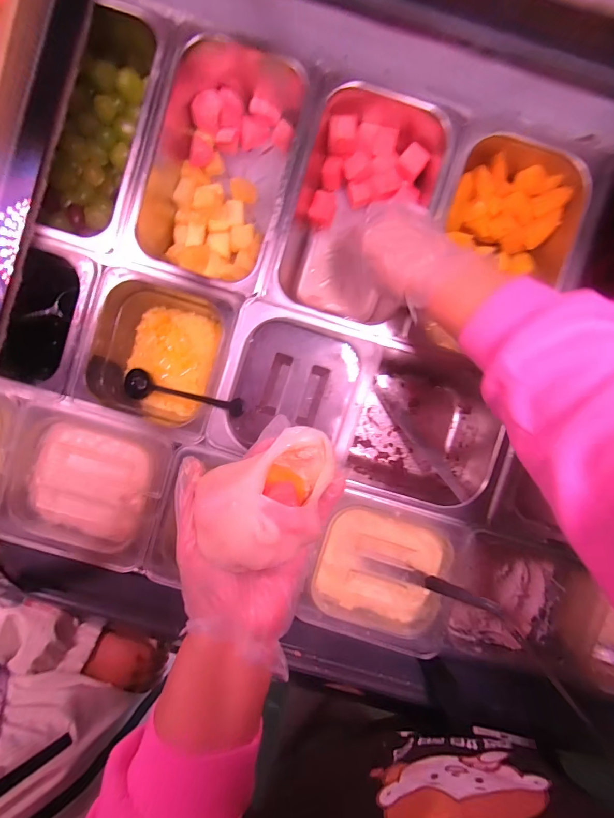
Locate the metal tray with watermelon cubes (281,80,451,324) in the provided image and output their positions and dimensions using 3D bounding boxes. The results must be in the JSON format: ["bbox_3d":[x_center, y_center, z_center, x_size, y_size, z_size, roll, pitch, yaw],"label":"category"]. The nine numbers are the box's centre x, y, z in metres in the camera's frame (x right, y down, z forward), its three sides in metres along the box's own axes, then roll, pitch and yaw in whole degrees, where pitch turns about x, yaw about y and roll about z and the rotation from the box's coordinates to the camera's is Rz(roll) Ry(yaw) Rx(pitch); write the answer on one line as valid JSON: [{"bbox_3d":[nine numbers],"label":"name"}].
[{"bbox_3d":[0.063,-0.243,0.475,0.151,0.108,0.232,19,92,-2],"label":"metal tray with watermelon cubes"}]

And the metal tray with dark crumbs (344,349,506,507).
[{"bbox_3d":[0.145,0.015,0.489,0.151,0.102,0.186,18,92,-2],"label":"metal tray with dark crumbs"}]

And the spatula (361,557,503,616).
[{"bbox_3d":[0.137,0.197,0.443,0.150,0.019,0.021,14,92,17],"label":"spatula"}]

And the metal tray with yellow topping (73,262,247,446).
[{"bbox_3d":[-0.173,-0.070,0.483,0.165,0.098,0.167,14,92,-2],"label":"metal tray with yellow topping"}]

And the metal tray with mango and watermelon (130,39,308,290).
[{"bbox_3d":[-0.096,-0.286,0.462,0.168,0.088,0.282,17,92,-2],"label":"metal tray with mango and watermelon"}]

